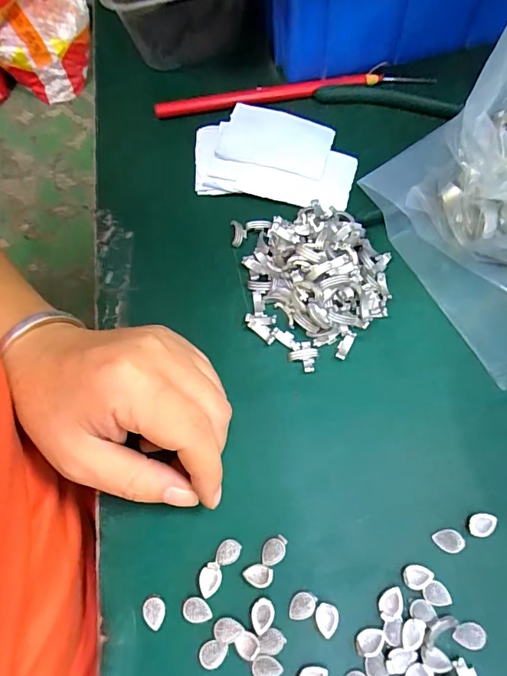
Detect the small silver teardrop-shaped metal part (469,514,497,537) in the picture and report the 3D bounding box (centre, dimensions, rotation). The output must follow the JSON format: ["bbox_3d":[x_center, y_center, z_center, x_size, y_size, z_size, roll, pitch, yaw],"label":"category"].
[{"bbox_3d":[0.109,0.088,0.213,0.013,0.004,0.010,-8,67,0],"label":"small silver teardrop-shaped metal part"}]

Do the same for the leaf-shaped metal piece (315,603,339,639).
[{"bbox_3d":[0.033,0.126,0.202,0.010,0.004,0.013,-5,67,1],"label":"leaf-shaped metal piece"}]

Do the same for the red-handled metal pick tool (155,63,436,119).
[{"bbox_3d":[0.027,-0.176,0.321,0.196,0.009,0.018,-9,67,0],"label":"red-handled metal pick tool"}]

